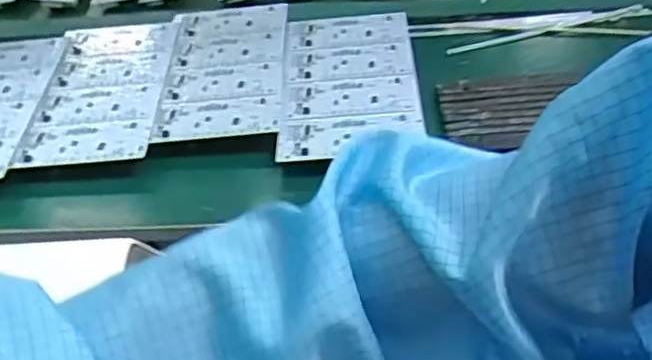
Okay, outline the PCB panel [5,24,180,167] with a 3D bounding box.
[{"bbox_3d":[-0.210,-0.088,0.632,0.112,0.009,0.209,0,49,1],"label":"PCB panel"}]

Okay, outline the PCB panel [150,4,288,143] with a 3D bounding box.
[{"bbox_3d":[-0.101,-0.115,0.668,0.116,0.009,0.230,-1,48,-2],"label":"PCB panel"}]

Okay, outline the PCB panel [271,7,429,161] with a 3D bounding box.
[{"bbox_3d":[0.024,-0.103,0.659,0.131,0.017,0.242,-1,42,3],"label":"PCB panel"}]

